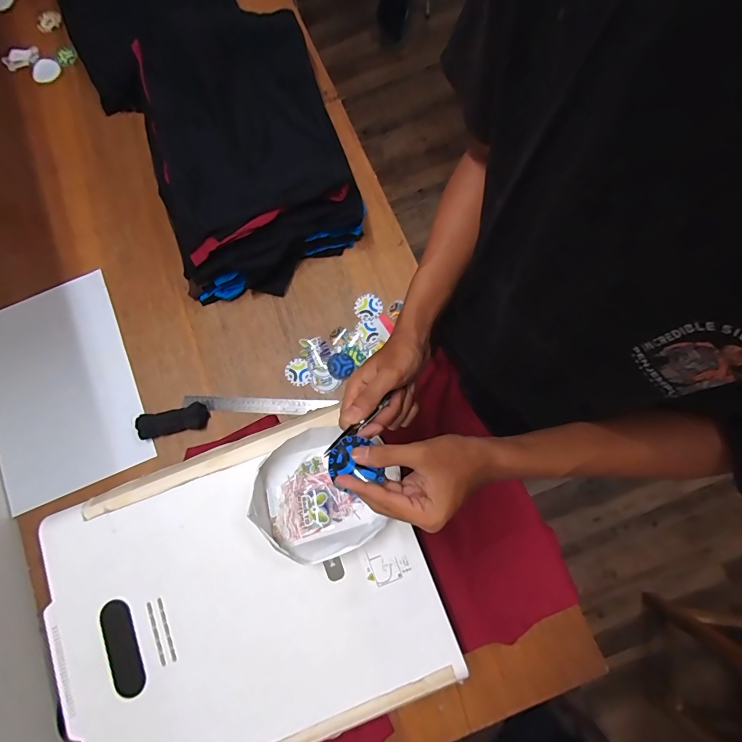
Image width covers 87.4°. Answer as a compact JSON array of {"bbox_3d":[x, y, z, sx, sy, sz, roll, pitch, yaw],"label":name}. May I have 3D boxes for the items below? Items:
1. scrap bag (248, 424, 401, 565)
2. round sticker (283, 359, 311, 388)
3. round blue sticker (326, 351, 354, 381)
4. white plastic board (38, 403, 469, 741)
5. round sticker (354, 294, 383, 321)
[{"bbox_3d":[-0.065,0.161,0.528,0.181,0.051,0.163,-36,81,-6],"label":"scrap bag"},{"bbox_3d":[-0.143,0.004,0.754,0.049,0.004,0.052,-1,78,3],"label":"round sticker"},{"bbox_3d":[-0.058,-0.010,0.751,0.049,0.005,0.052,-1,78,3],"label":"round blue sticker"},{"bbox_3d":[-0.182,0.307,0.533,0.499,0.017,0.396,-21,80,-3],"label":"white plastic board"},{"bbox_3d":[-0.005,-0.127,0.774,0.054,0.004,0.052,-1,78,3],"label":"round sticker"}]

